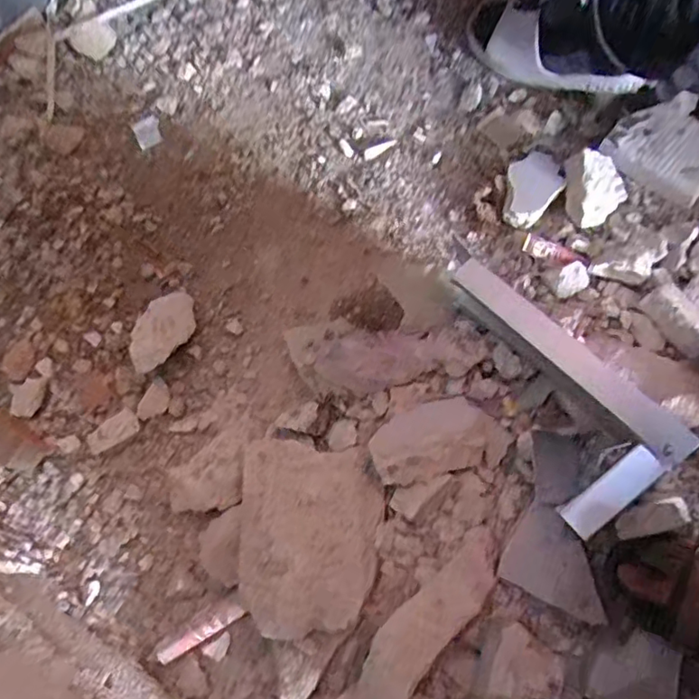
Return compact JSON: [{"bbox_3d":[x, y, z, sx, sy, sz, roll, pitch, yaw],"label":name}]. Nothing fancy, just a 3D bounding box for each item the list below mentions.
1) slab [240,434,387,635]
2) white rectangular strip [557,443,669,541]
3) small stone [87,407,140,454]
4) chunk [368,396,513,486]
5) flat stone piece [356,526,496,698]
[{"bbox_3d":[-0.039,0.191,0.594,0.146,0.044,0.194,-3,72,5],"label":"slab"},{"bbox_3d":[0.250,0.135,0.542,0.102,0.010,0.033,-48,73,16],"label":"white rectangular strip"},{"bbox_3d":[-0.288,0.103,0.696,0.065,0.024,0.030,-37,73,-10],"label":"small stone"},{"bbox_3d":[0.098,0.098,0.623,0.149,0.051,0.078,-14,72,1],"label":"chunk"},{"bbox_3d":[0.074,0.257,0.541,0.055,0.086,0.206,41,80,16],"label":"flat stone piece"}]

